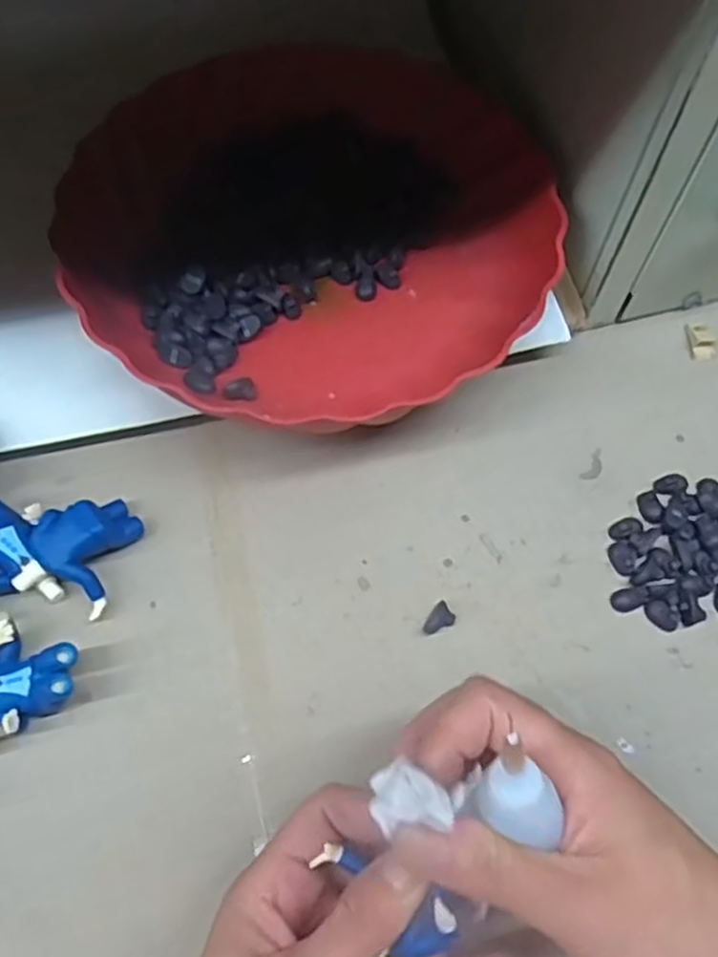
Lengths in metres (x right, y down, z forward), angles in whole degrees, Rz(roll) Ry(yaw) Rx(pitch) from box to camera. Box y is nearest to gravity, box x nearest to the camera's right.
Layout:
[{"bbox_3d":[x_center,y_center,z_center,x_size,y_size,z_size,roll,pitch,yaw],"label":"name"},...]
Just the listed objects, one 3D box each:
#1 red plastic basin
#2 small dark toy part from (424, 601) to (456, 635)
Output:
[{"bbox_3d":[-0.027,-0.132,0.400,0.252,0.070,0.228,-31,67,-16],"label":"red plastic basin"},{"bbox_3d":[0.036,0.064,0.339,0.016,0.004,0.011,-30,67,-16],"label":"small dark toy part"}]

